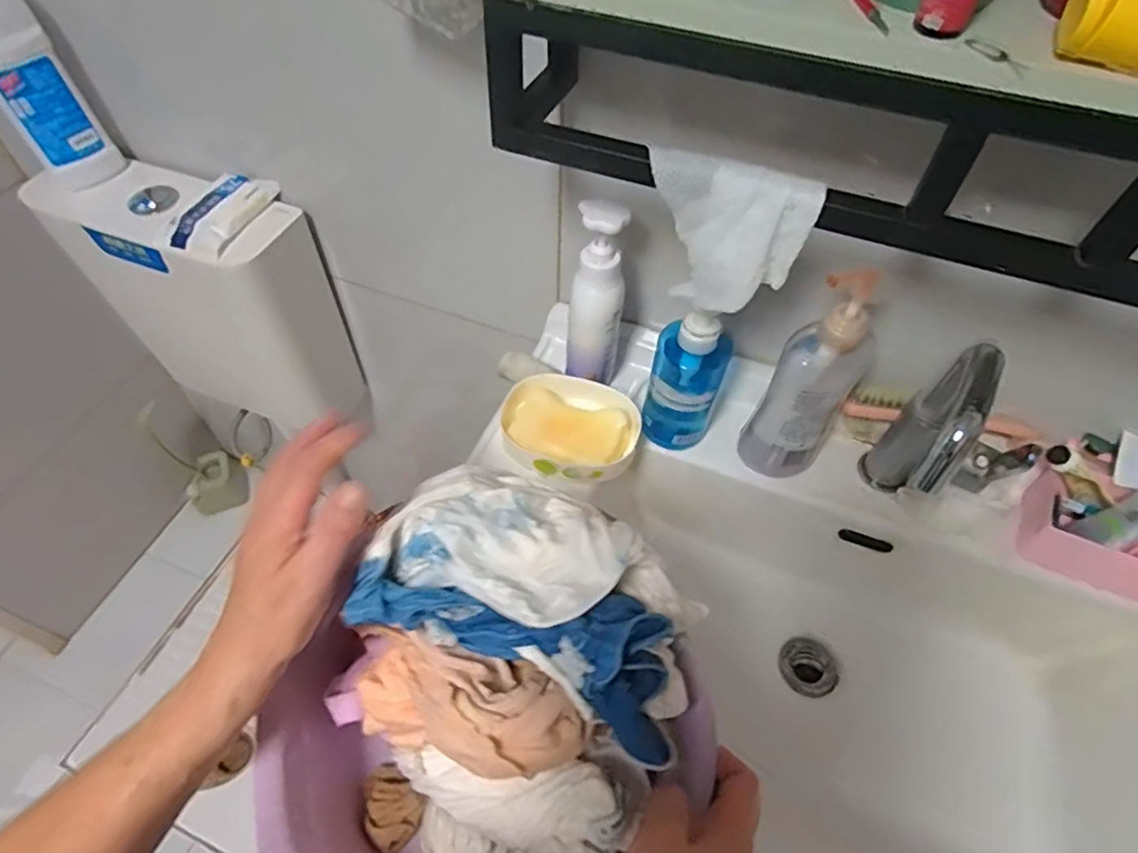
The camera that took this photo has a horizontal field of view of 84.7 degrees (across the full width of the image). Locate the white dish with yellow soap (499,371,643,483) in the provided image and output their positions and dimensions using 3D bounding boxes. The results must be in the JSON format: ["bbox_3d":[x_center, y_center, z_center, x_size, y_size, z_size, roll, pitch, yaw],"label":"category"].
[{"bbox_3d":[0.001,-0.001,0.633,0.136,0.030,0.117,11,54,5],"label":"white dish with yellow soap"}]

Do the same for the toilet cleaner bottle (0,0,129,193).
[{"bbox_3d":[-0.615,-0.390,0.717,0.088,0.247,0.043,-25,59,-19],"label":"toilet cleaner bottle"}]

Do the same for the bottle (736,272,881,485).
[{"bbox_3d":[0.221,-0.042,0.557,0.073,0.224,0.074,29,58,17],"label":"bottle"}]

